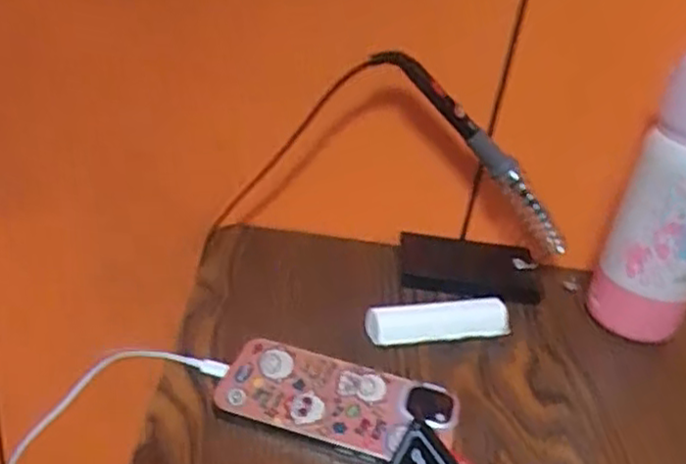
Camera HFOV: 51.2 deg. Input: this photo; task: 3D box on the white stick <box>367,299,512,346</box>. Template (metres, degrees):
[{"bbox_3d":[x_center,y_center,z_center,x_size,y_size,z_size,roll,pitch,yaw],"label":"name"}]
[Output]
[{"bbox_3d":[0.071,0.068,0.540,0.111,0.025,0.028,0,31,-16],"label":"white stick"}]

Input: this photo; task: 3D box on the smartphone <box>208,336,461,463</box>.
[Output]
[{"bbox_3d":[-0.003,0.107,0.454,0.147,0.013,0.068,15,30,9],"label":"smartphone"}]

